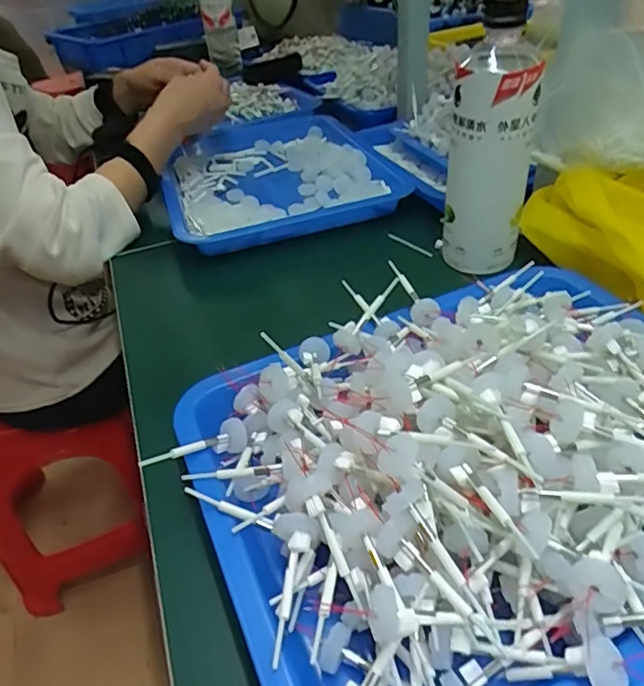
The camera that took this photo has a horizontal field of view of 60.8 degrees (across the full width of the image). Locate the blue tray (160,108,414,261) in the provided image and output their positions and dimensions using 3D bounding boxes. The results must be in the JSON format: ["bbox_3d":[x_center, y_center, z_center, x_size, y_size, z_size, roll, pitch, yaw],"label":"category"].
[{"bbox_3d":[-0.064,-0.218,0.699,0.263,0.032,0.351,-14,40,-9],"label":"blue tray"}]

